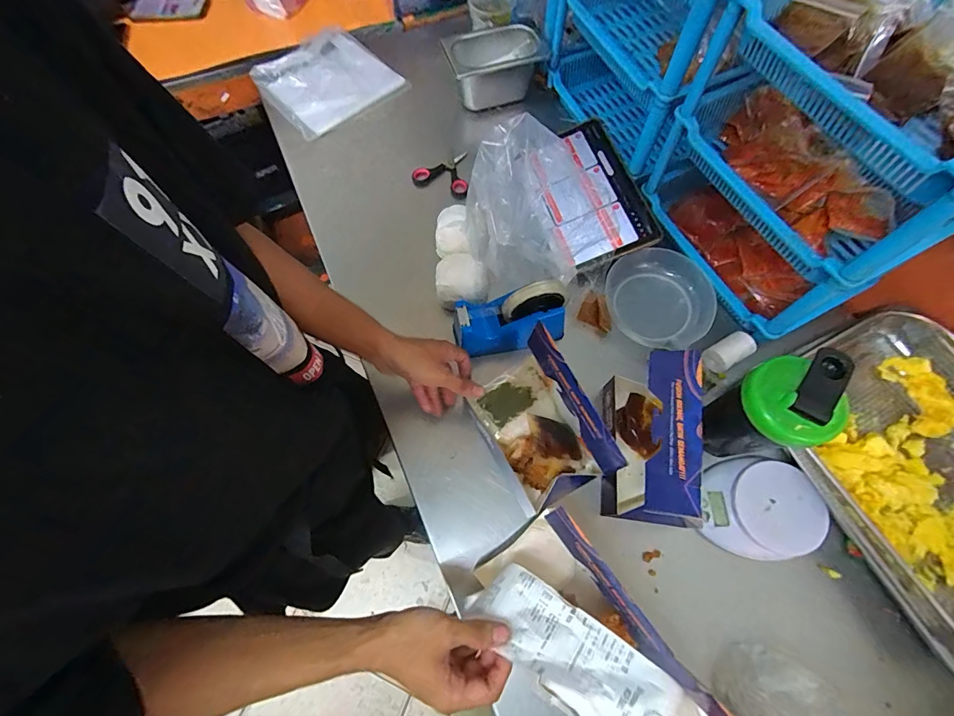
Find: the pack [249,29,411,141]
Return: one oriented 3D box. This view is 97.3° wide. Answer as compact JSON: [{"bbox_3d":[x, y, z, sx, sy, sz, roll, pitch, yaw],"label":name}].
[{"bbox_3d":[-0.291,-0.541,0.829,0.221,0.025,0.244,-40,72,-14],"label":"pack"}]

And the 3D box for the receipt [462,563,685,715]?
[{"bbox_3d":[0.081,0.263,0.377,0.183,0.026,0.073,30,71,28],"label":"receipt"}]

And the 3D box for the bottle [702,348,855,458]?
[{"bbox_3d":[0.322,0.059,0.468,0.075,0.173,0.084,-35,71,-12],"label":"bottle"}]

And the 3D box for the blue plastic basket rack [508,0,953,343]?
[{"bbox_3d":[0.272,-0.493,0.636,0.195,0.332,0.937,-25,69,-9],"label":"blue plastic basket rack"}]

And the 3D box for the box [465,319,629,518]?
[{"bbox_3d":[0.073,0.081,0.504,0.110,0.157,0.166,-27,70,-9],"label":"box"}]

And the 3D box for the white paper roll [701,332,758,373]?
[{"bbox_3d":[0.352,-0.008,0.590,0.064,0.031,0.037,-29,70,-10],"label":"white paper roll"}]

